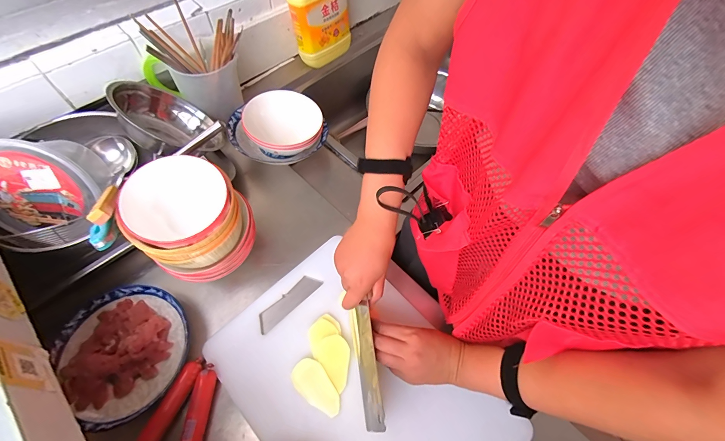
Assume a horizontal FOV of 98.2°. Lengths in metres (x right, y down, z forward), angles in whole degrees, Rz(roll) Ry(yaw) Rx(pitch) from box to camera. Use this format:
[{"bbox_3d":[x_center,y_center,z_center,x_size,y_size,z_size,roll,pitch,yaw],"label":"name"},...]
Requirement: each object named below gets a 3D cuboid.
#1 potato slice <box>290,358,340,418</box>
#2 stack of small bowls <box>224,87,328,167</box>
[{"bbox_3d":[-0.069,0.250,0.468,0.047,0.011,0.087,-33,68,-19],"label":"potato slice"},{"bbox_3d":[-0.176,-0.183,0.664,0.183,0.093,0.154,-25,65,-15],"label":"stack of small bowls"}]

